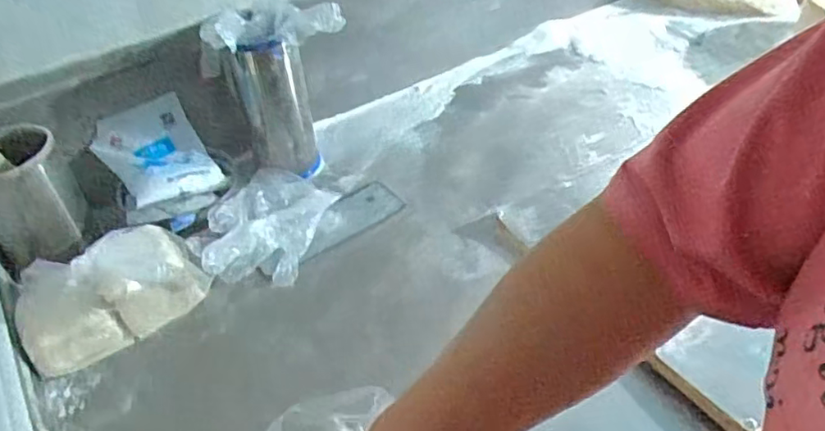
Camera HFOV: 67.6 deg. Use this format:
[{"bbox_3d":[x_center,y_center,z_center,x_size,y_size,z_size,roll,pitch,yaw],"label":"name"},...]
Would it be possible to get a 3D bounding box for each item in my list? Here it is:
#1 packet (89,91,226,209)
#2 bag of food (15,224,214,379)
[{"bbox_3d":[-0.311,-0.068,0.760,0.114,0.084,0.142,-29,47,-27],"label":"packet"},{"bbox_3d":[-0.299,0.072,0.634,0.183,0.102,0.116,-15,42,-11],"label":"bag of food"}]

